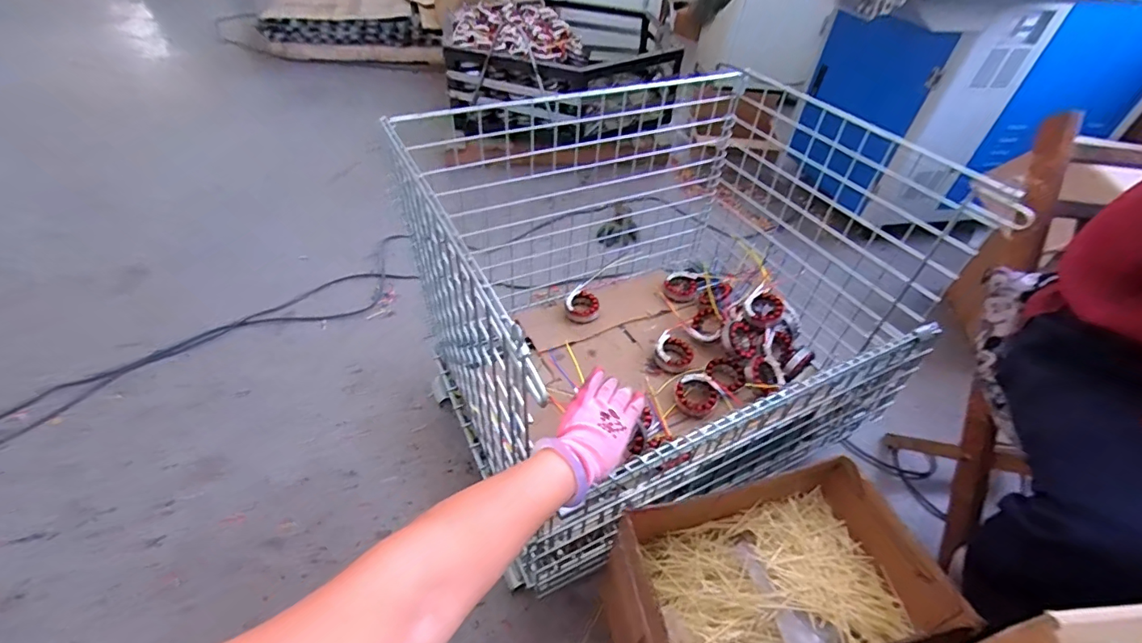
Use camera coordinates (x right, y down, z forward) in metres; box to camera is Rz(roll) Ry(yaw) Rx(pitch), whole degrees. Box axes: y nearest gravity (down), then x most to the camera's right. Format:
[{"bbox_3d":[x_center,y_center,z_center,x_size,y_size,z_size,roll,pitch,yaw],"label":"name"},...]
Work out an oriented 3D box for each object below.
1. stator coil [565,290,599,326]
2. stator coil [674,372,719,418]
[{"bbox_3d":[0.028,-0.033,1.198,0.079,0.034,0.085,2,44,-2],"label":"stator coil"},{"bbox_3d":[0.261,0.153,1.013,0.091,0.029,0.088,2,44,-2],"label":"stator coil"}]

